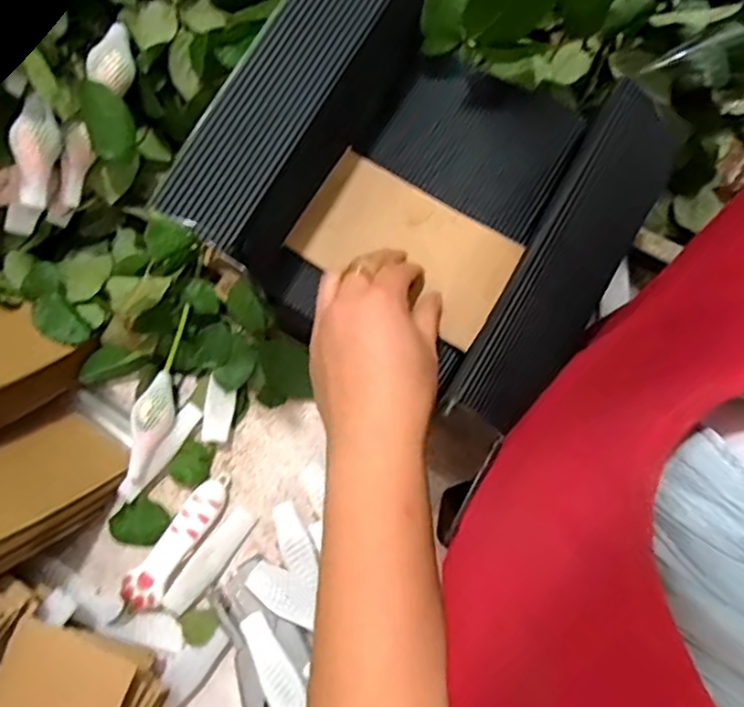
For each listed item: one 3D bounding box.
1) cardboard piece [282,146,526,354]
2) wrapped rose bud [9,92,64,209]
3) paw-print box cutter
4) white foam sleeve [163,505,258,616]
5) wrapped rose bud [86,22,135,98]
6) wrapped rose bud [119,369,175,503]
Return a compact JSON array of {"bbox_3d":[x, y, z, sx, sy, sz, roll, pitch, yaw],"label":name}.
[{"bbox_3d":[0.022,-0.070,0.406,0.136,0.006,0.079,31,80,8],"label":"cardboard piece"},{"bbox_3d":[-0.254,-0.153,0.476,0.026,0.029,0.078,9,102,3],"label":"wrapped rose bud"},{"bbox_3d":[-0.155,0.154,0.491,0.032,0.009,0.131,37,80,9],"label":"paw-print box cutter"},{"bbox_3d":[-0.125,0.160,0.476,0.023,0.013,0.091,35,80,8],"label":"white foam sleeve"},{"bbox_3d":[-0.201,-0.227,0.487,0.032,0.028,0.049,26,86,-9],"label":"wrapped rose bud"},{"bbox_3d":[-0.180,0.064,0.492,0.032,0.030,0.099,26,79,7],"label":"wrapped rose bud"}]

